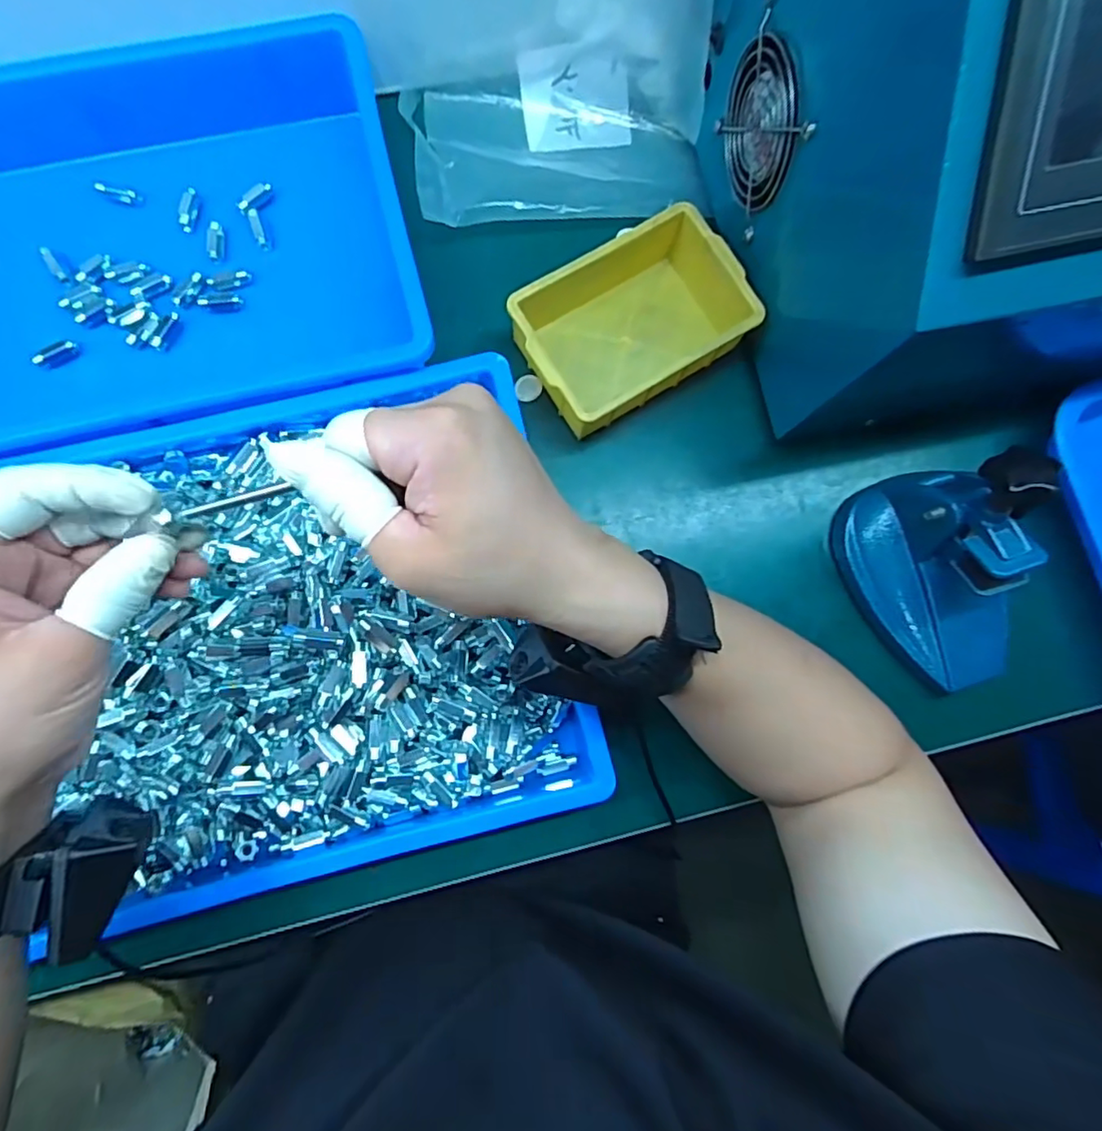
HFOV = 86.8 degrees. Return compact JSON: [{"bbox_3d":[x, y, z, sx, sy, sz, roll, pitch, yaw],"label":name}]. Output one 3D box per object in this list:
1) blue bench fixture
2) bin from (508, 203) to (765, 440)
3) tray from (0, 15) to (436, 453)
[{"bbox_3d":[0.260,0.008,0.359,0.083,0.114,0.151,-26,86,-6],"label":"blue bench fixture"},{"bbox_3d":[0.054,-0.164,0.401,0.147,0.049,0.096,-31,86,-7],"label":"bin"},{"bbox_3d":[-0.278,-0.214,0.385,0.366,0.063,0.263,-13,85,-5],"label":"tray"}]

